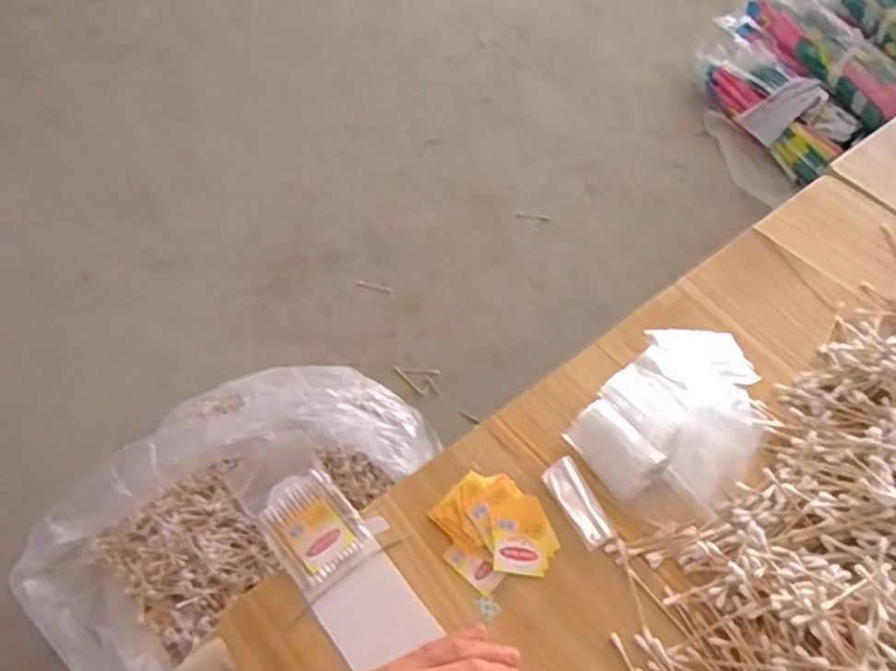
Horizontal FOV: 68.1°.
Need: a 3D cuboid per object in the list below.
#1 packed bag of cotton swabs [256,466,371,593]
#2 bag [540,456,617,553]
[{"bbox_3d":[-0.100,0.137,0.483,0.061,0.008,0.073,-32,62,-24],"label":"packed bag of cotton swabs"},{"bbox_3d":[0.096,0.123,0.489,0.023,0.014,0.067,-21,58,-18],"label":"bag"}]

